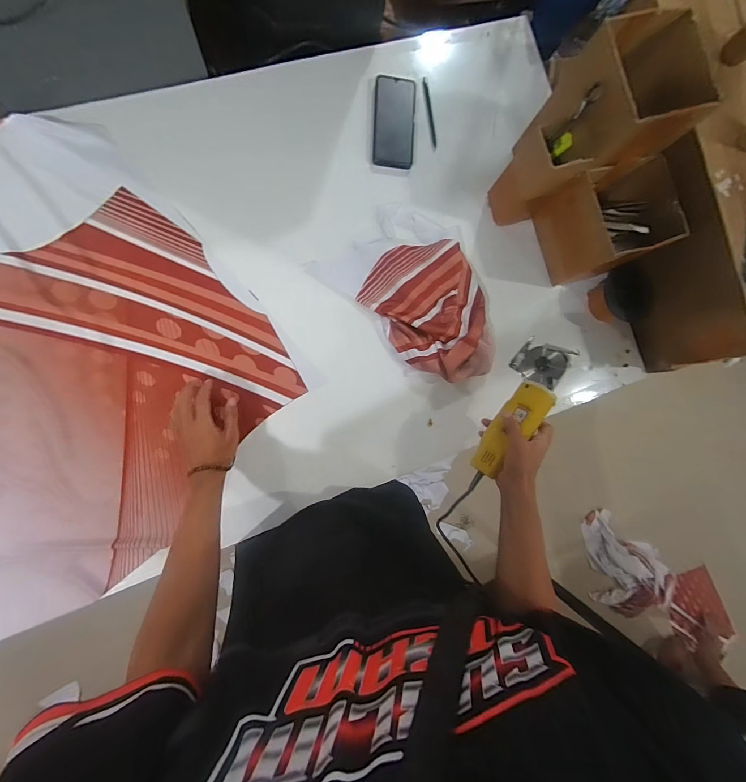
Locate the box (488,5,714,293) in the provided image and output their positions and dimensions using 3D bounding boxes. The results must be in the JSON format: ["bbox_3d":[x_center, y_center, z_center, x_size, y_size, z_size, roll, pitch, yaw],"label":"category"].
[{"bbox_3d":[0.391,-0.377,0.611,0.247,0.249,0.302,-22,92,-9],"label":"box"}]

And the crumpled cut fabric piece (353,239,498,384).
[{"bbox_3d":[0.126,-0.153,0.663,0.218,0.043,0.287,-37,94,-9],"label":"crumpled cut fabric piece"}]

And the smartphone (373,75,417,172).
[{"bbox_3d":[0.042,-0.520,0.673,0.078,0.012,0.172,2,88,-9],"label":"smartphone"}]

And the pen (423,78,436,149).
[{"bbox_3d":[0.114,-0.555,0.697,0.014,0.007,0.138,-10,90,-10],"label":"pen"}]

